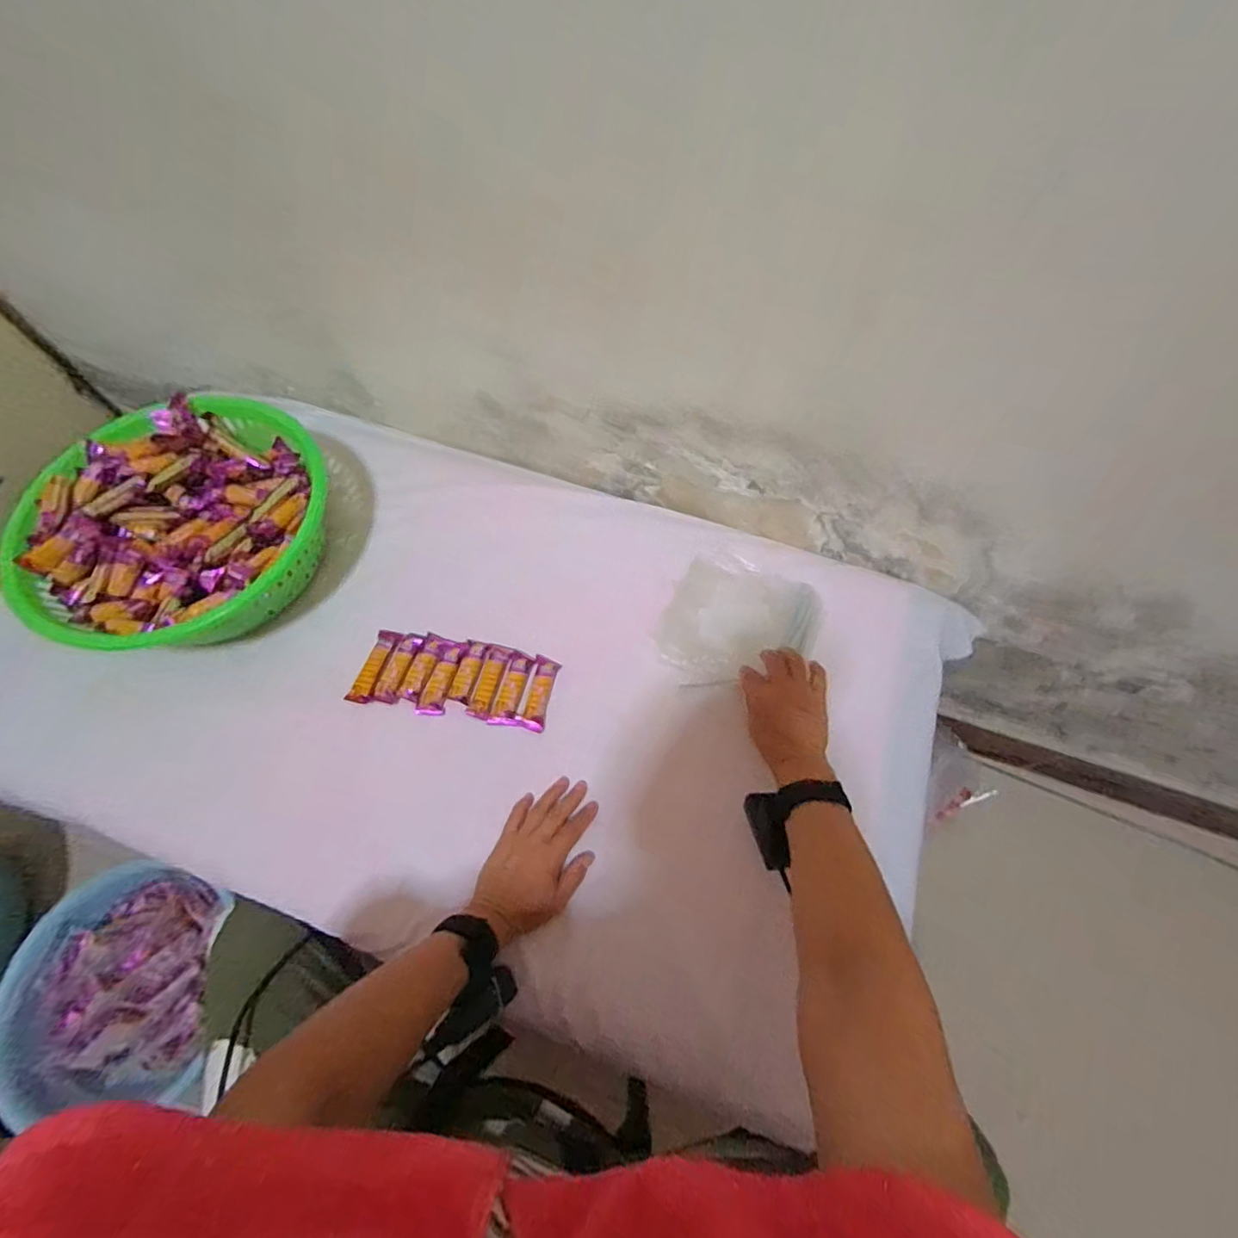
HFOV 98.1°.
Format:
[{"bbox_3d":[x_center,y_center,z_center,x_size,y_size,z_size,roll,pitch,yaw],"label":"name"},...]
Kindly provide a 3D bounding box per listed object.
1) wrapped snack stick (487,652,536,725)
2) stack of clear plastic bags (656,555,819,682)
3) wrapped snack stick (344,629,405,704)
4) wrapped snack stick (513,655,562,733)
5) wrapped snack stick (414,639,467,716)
[{"bbox_3d":[-0.122,0.084,0.630,0.035,0.015,0.086,12,66,8],"label":"wrapped snack stick"},{"bbox_3d":[0.147,0.002,0.654,0.171,0.013,0.167,25,68,13],"label":"stack of clear plastic bags"},{"bbox_3d":[-0.291,0.055,0.639,0.027,0.009,0.091,16,67,9],"label":"wrapped snack stick"},{"bbox_3d":[-0.093,0.089,0.633,0.031,0.022,0.087,12,66,8],"label":"wrapped snack stick"},{"bbox_3d":[-0.209,0.069,0.633,0.031,0.007,0.091,12,66,8],"label":"wrapped snack stick"}]

